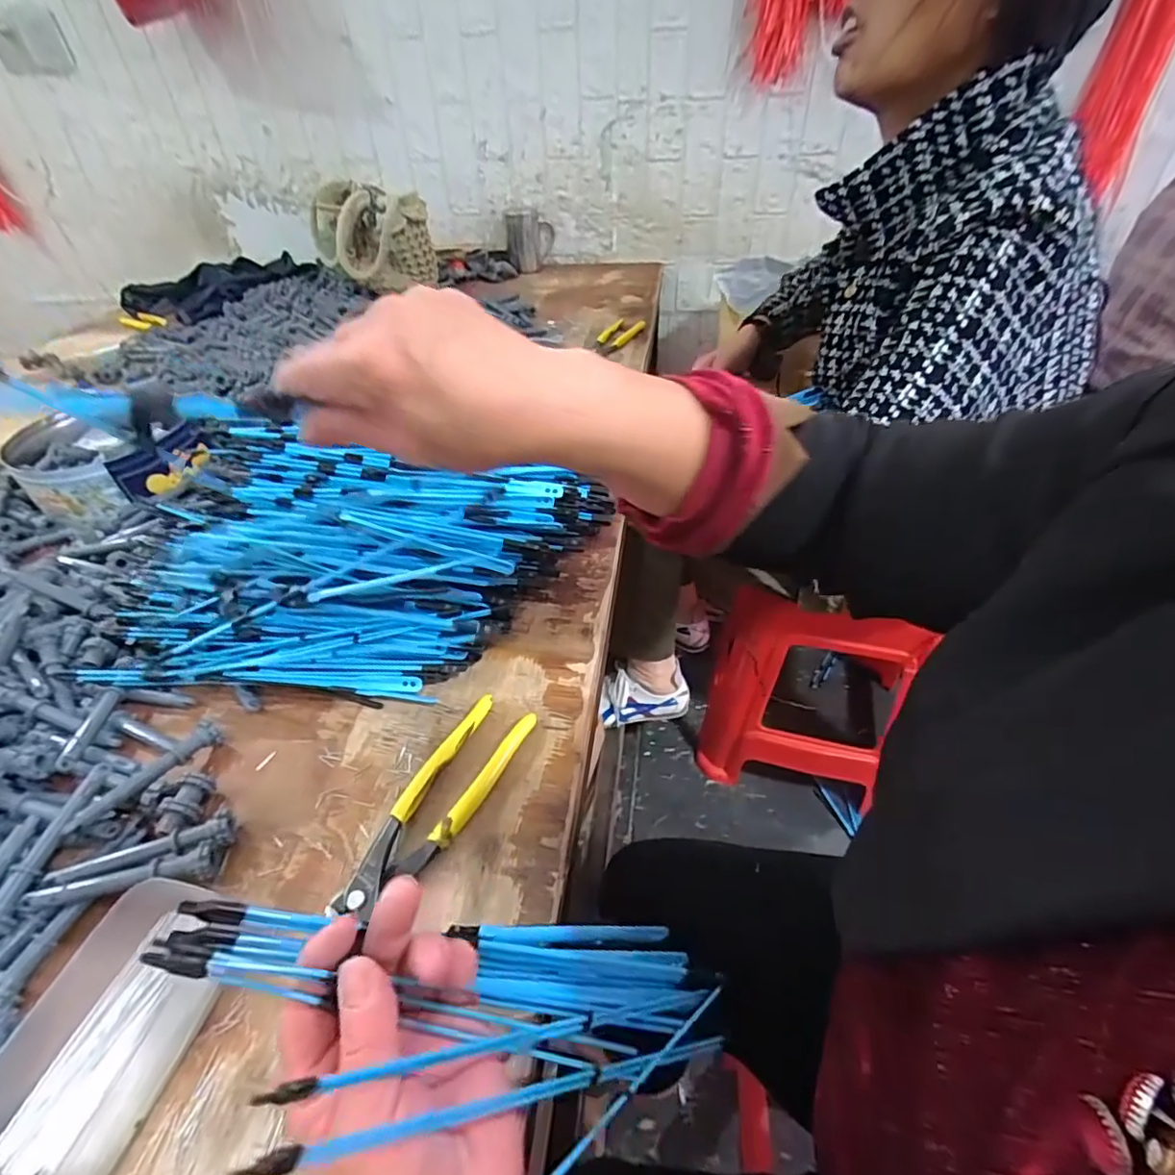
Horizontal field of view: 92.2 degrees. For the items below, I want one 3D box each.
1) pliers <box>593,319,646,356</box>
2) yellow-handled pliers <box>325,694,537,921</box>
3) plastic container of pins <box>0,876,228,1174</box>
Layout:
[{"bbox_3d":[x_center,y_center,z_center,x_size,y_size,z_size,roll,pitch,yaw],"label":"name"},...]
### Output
[{"bbox_3d":[0.048,-0.435,0.977,0.061,0.019,0.159,18,47,21],"label":"pliers"},{"bbox_3d":[-0.093,0.135,0.360,0.044,0.016,0.155,18,47,22],"label":"yellow-handled pliers"},{"bbox_3d":[-0.229,0.212,0.274,0.068,0.028,0.120,9,44,13],"label":"plastic container of pins"}]

